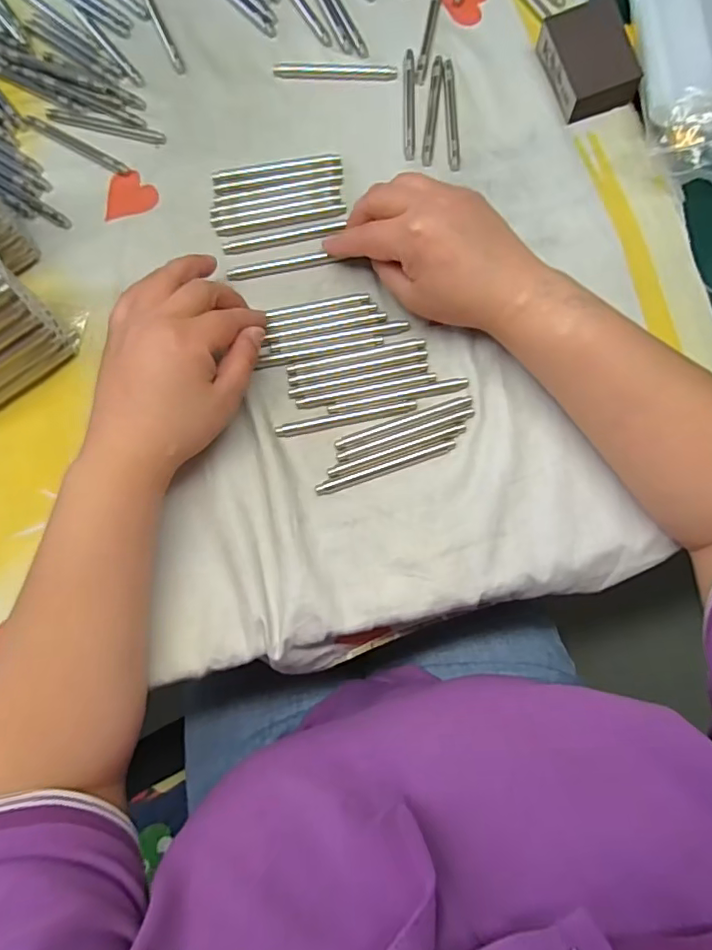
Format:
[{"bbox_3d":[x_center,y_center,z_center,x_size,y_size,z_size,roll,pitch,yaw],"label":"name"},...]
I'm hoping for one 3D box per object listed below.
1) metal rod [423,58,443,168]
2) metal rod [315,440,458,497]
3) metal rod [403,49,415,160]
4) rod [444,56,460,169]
[{"bbox_3d":[0.058,-0.274,0.417,0.009,0.004,0.094,6,78,2],"label":"metal rod"},{"bbox_3d":[0.019,-0.005,0.358,0.093,0.004,0.007,-19,78,-3],"label":"metal rod"},{"bbox_3d":[0.040,-0.280,0.418,0.009,0.004,0.095,1,78,1],"label":"metal rod"},{"bbox_3d":[0.072,-0.270,0.416,0.008,0.004,0.095,0,78,0],"label":"rod"}]

